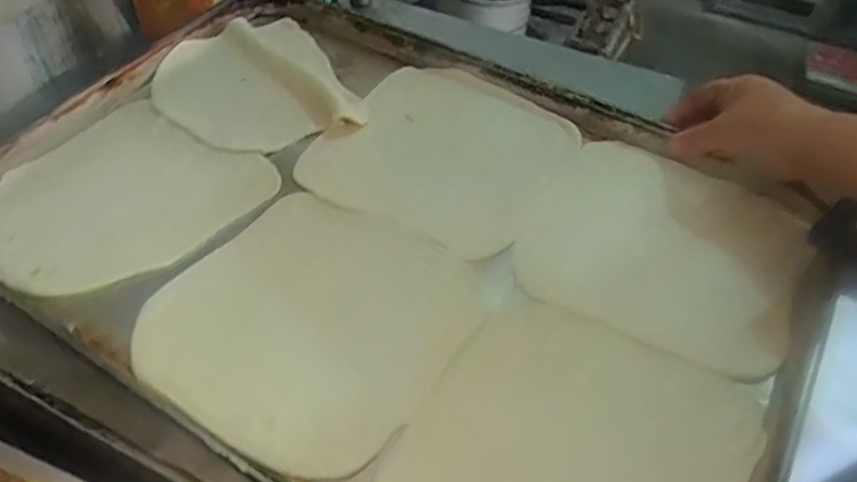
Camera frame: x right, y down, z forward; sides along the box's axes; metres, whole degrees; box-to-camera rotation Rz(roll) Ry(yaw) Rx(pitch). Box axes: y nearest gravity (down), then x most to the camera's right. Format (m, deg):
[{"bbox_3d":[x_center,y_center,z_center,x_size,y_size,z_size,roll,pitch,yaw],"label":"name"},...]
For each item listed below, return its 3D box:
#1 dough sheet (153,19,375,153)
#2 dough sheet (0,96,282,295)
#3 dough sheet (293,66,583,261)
[{"bbox_3d":[-0.162,-0.142,0.579,0.156,0.018,0.185,-23,54,-23],"label":"dough sheet"},{"bbox_3d":[-0.243,-0.036,0.496,0.170,0.020,0.189,32,53,22],"label":"dough sheet"},{"bbox_3d":[0.011,-0.074,0.538,0.183,0.019,0.187,31,60,18],"label":"dough sheet"}]

